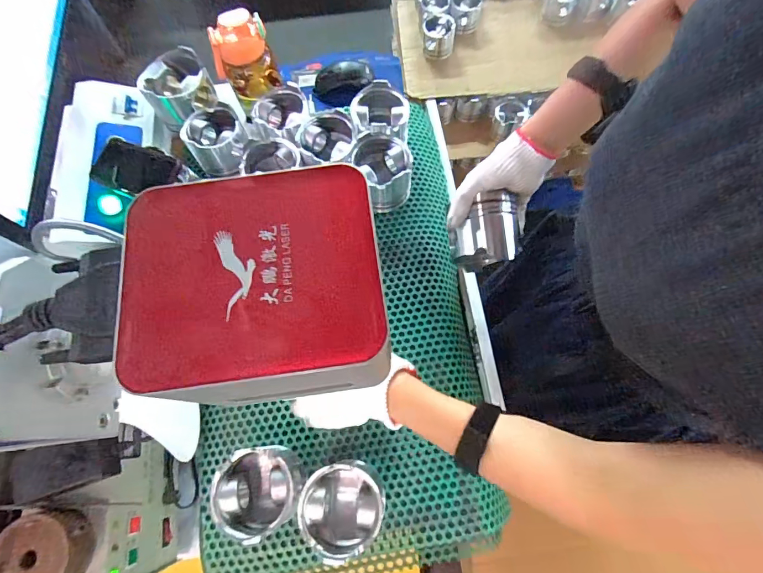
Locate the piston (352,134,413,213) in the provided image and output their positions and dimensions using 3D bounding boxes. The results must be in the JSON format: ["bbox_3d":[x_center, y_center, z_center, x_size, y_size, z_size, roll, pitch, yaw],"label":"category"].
[{"bbox_3d":[0.009,-0.178,0.625,0.078,0.076,0.086,-21,72,-4],"label":"piston"}]

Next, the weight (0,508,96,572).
[{"bbox_3d":[-0.312,0.248,0.369,0.069,0.039,0.070,-1,71,2],"label":"weight"}]

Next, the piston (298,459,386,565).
[{"bbox_3d":[-0.046,0.254,0.467,0.088,0.077,0.088,-1,71,2],"label":"piston"}]

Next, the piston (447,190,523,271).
[{"bbox_3d":[0.133,-0.063,0.534,0.084,0.095,0.076,-4,71,0],"label":"piston"}]

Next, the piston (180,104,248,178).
[{"bbox_3d":[-0.269,-0.241,0.658,0.089,0.068,0.089,-20,72,-4],"label":"piston"}]

